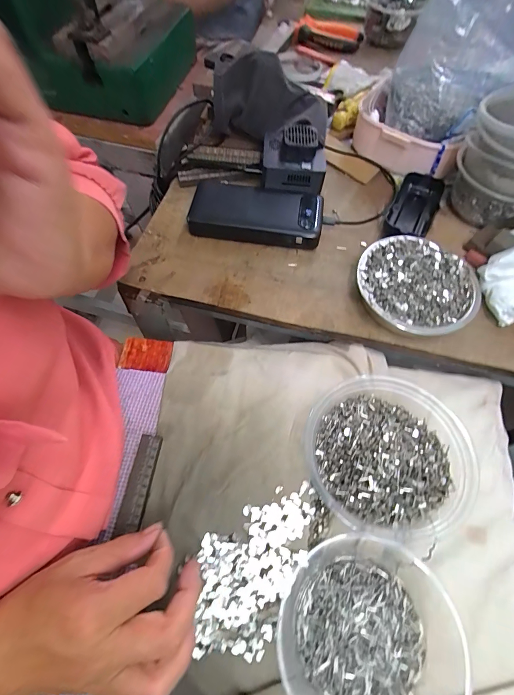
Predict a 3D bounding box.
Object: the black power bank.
[{"bbox_3d":[-0.002,-0.162,0.409,0.157,0.026,0.078,11,63,4],"label":"black power bank"}]

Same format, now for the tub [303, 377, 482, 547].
[{"bbox_3d":[0.112,0.096,0.298,0.140,0.044,0.128,1,63,-1],"label":"tub"}]

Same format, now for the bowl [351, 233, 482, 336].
[{"bbox_3d":[0.164,-0.060,0.360,0.119,0.032,0.111,1,63,-1],"label":"bowl"}]

